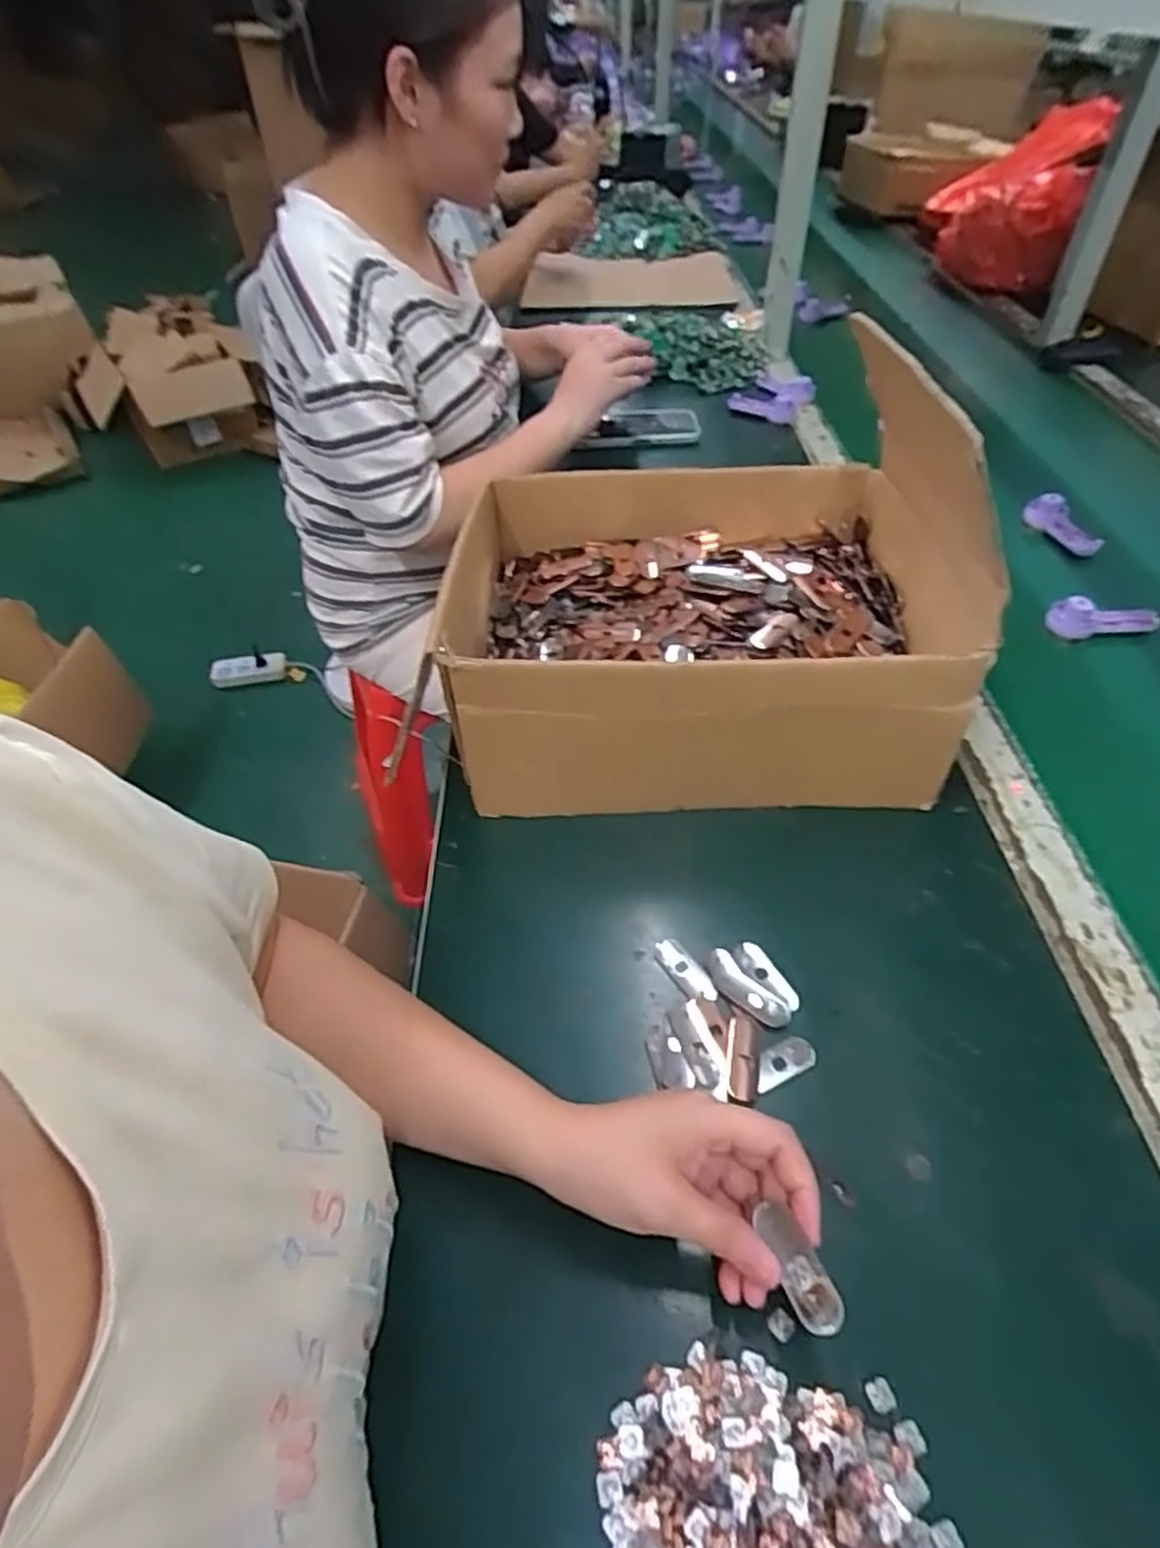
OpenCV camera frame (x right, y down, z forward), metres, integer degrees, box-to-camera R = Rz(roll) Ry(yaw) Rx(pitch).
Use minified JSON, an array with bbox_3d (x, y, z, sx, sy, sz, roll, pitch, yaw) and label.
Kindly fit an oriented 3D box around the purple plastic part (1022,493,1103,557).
[{"bbox_3d":[0.519,-0.265,0.823,0.038,0.024,0.090,-19,61,-14],"label":"purple plastic part"}]

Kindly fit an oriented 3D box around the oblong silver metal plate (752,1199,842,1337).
[{"bbox_3d":[0.094,0.214,0.329,0.019,0.007,0.049,-20,37,-14],"label":"oblong silver metal plate"}]

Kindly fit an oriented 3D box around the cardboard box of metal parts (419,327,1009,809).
[{"bbox_3d":[0.103,-0.122,0.626,0.383,0.138,0.301,0,47,4],"label":"cardboard box of metal parts"}]

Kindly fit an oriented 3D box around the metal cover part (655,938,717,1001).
[{"bbox_3d":[0.067,0.124,0.483,0.017,0.004,0.048,-28,51,-20],"label":"metal cover part"}]

